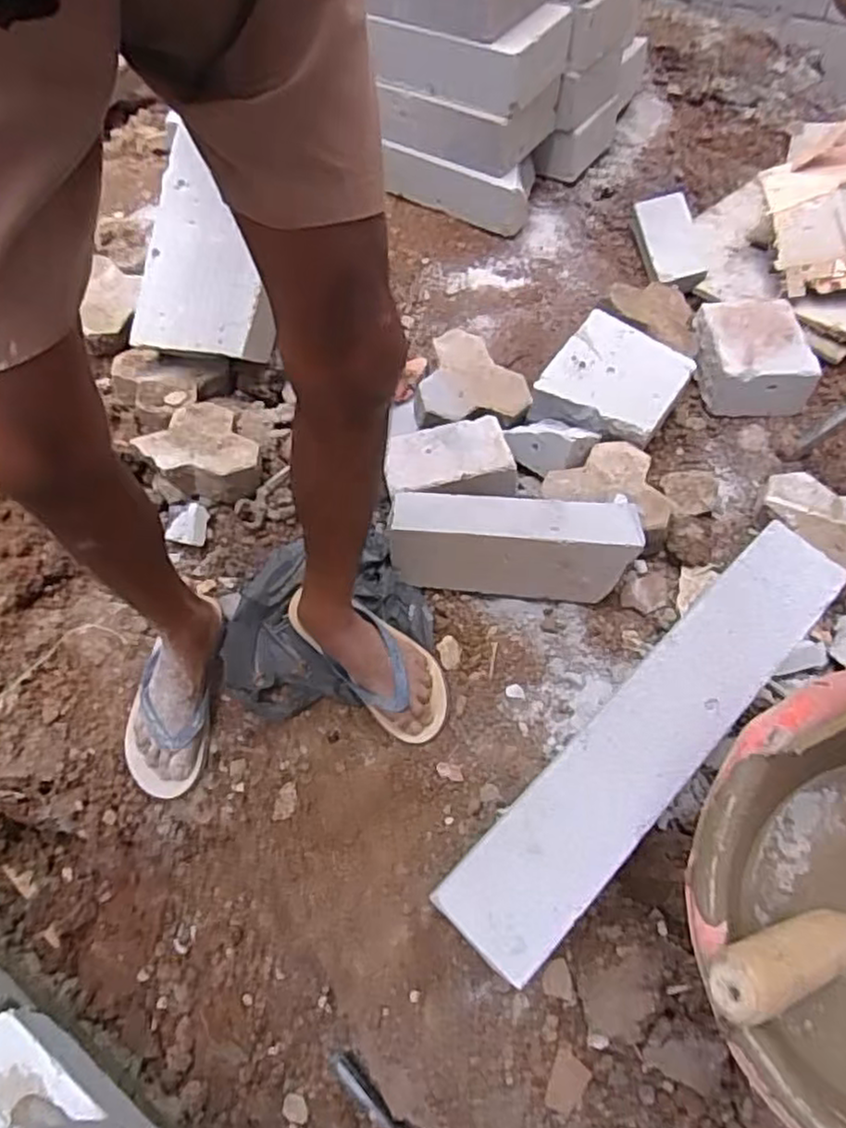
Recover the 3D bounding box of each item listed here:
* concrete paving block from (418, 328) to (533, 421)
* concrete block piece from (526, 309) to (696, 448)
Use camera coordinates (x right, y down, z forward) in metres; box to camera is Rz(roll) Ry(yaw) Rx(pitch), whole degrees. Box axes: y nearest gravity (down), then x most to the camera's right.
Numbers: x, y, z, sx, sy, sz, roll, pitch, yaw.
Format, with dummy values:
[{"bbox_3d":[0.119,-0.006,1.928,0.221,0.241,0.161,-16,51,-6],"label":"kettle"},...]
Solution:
[{"bbox_3d":[0.086,-0.334,1.220,0.192,0.047,0.201,-8,54,-3],"label":"concrete paving block"},{"bbox_3d":[0.326,-0.318,1.188,0.217,0.082,0.194,27,60,20],"label":"concrete block piece"}]

